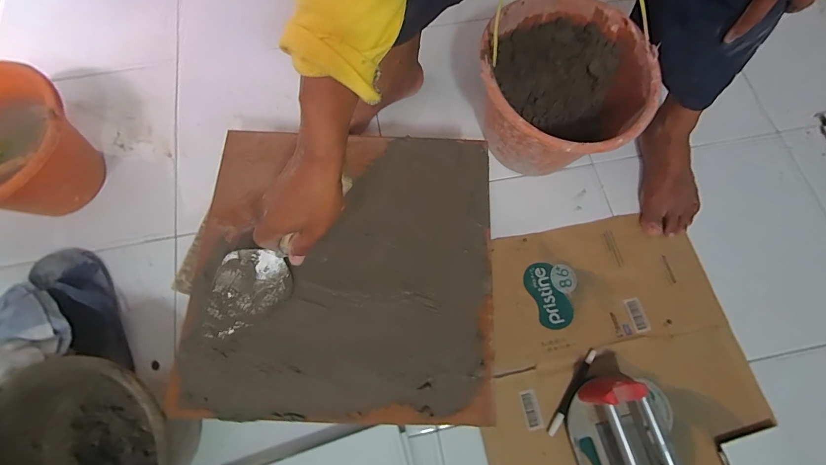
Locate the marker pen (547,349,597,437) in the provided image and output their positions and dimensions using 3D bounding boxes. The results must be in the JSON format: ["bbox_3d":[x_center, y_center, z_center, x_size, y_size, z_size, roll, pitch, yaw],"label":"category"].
[{"bbox_3d":[0.253,0.251,0.582,0.010,0.010,0.148,33,73,10],"label":"marker pen"}]

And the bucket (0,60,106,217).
[{"bbox_3d":[-0.663,-0.127,0.620,0.248,0.158,0.239,0,72,0],"label":"bucket"}]

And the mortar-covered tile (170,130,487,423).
[{"bbox_3d":[-0.095,0.040,0.500,0.392,0.014,0.386,2,70,0],"label":"mortar-covered tile"}]

